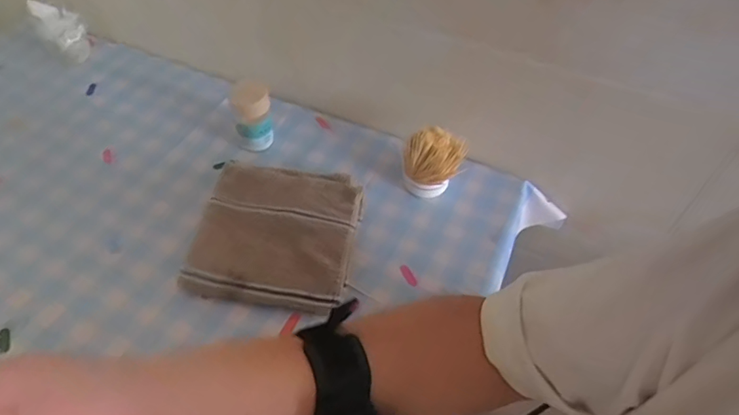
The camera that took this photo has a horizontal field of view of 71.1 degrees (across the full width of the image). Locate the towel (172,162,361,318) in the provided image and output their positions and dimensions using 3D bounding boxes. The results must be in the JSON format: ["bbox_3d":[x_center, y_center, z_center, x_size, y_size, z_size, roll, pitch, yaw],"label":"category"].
[{"bbox_3d":[-0.102,0.026,0.567,0.169,0.033,0.170,9,47,4],"label":"towel"}]

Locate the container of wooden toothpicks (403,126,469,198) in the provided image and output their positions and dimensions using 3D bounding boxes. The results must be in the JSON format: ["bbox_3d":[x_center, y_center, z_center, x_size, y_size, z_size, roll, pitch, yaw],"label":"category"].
[{"bbox_3d":[0.078,-0.056,0.633,0.062,0.067,0.066,2,47,-3],"label":"container of wooden toothpicks"}]

